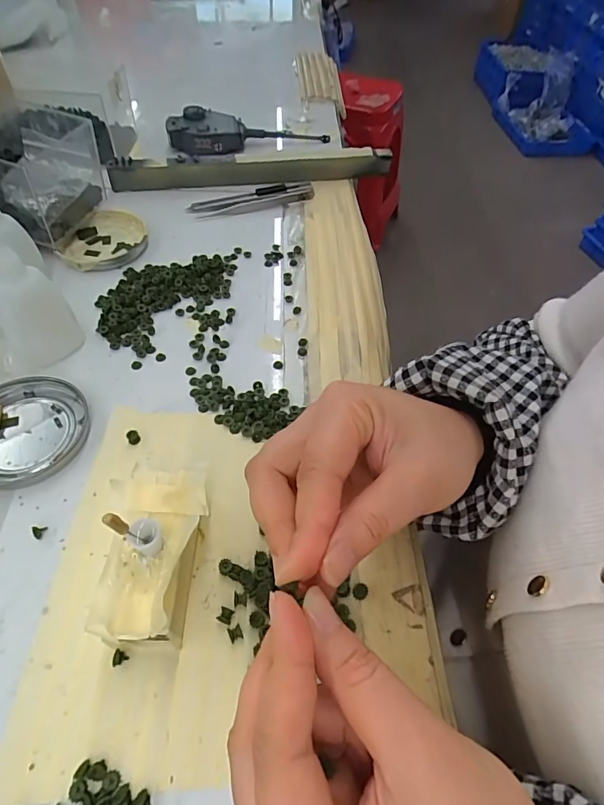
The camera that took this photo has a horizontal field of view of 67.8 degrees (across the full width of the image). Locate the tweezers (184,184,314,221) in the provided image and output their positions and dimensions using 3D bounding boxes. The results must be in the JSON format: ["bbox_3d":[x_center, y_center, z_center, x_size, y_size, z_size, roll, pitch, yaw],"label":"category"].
[{"bbox_3d":[-0.050,-0.210,0.459,0.129,0.010,0.031,-14,55,-14],"label":"tweezers"}]

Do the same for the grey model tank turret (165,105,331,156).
[{"bbox_3d":[-0.061,-0.322,0.527,0.185,0.032,0.054,-16,56,-15],"label":"grey model tank turret"}]

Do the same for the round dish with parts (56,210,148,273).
[{"bbox_3d":[-0.180,-0.147,0.410,0.073,0.014,0.079,-10,55,-12],"label":"round dish with parts"}]

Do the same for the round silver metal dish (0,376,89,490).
[{"bbox_3d":[-0.175,0.017,0.285,0.075,0.012,0.071,2,53,-3],"label":"round silver metal dish"}]

